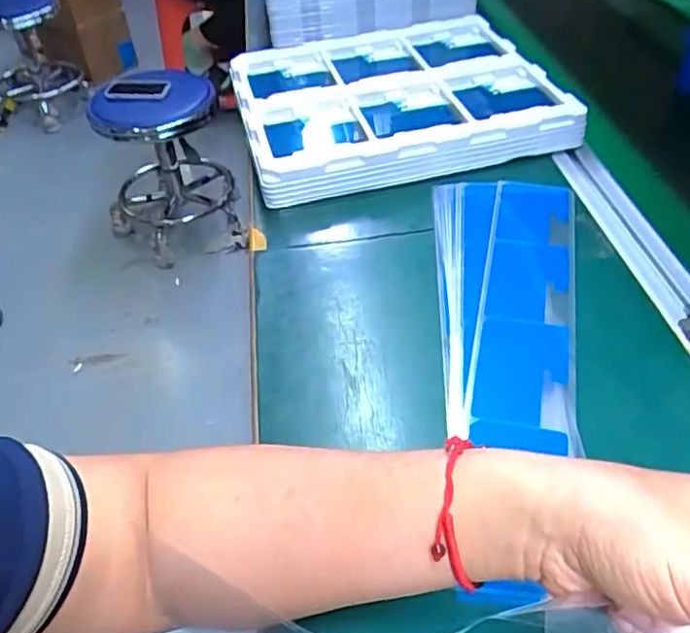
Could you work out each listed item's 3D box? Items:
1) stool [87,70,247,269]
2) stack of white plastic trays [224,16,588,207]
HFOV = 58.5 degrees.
[{"bbox_3d":[-0.479,-0.382,1.610,0.349,0.439,0.312,-17,46,-13],"label":"stool"},{"bbox_3d":[0.045,-0.233,0.664,0.309,0.054,0.269,-11,45,-7],"label":"stack of white plastic trays"}]

